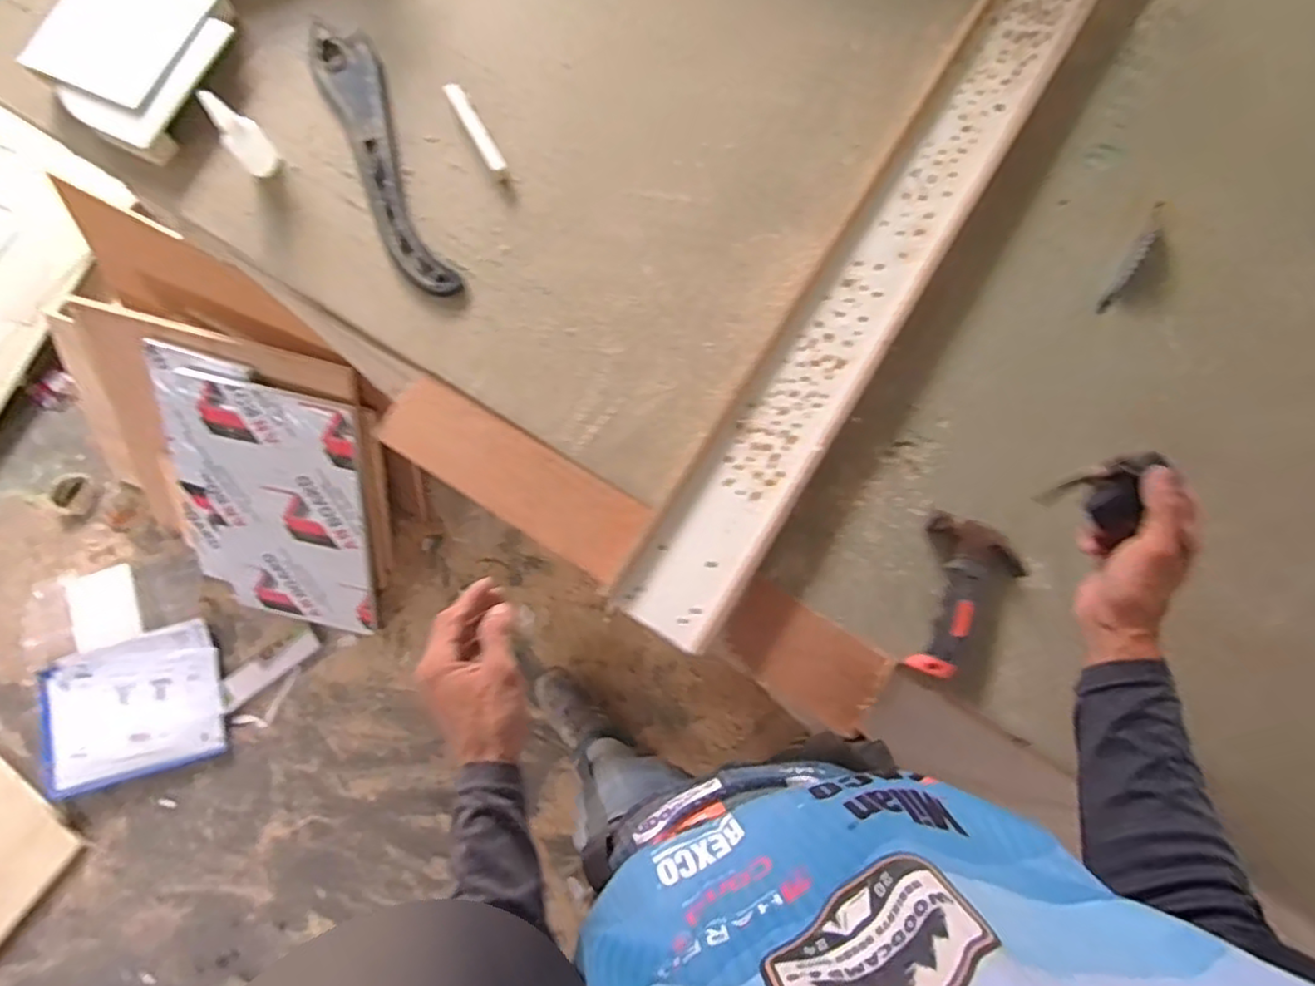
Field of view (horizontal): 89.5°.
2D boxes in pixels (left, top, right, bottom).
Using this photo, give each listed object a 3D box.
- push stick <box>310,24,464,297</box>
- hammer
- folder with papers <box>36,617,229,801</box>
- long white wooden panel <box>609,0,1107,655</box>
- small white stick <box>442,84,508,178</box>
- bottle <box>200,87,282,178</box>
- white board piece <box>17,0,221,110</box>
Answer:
[{"bbox_3d":[-0.309,-0.379,0.753,0.070,0.011,0.363,-24,80,-4],"label":"push stick"},{"bbox_3d":[0.301,0.104,0.646,0.090,0.032,0.153,13,79,3],"label":"hammer"},{"bbox_3d":[-1.101,0.449,1.387,0.352,0.024,0.283,-14,86,-6],"label":"folder with papers"},{"bbox_3d":[0.305,-0.345,0.735,0.108,0.029,1.137,32,81,6],"label":"long white wooden panel"},{"bbox_3d":[-0.203,-0.409,0.749,0.020,0.016,0.128,-30,81,-5],"label":"small white stick"},{"bbox_3d":[-0.446,-0.383,0.710,0.035,0.094,0.031,-23,80,-4],"label":"bottle"},{"bbox_3d":[-0.621,-0.538,0.763,0.173,0.010,0.179,23,79,5],"label":"white board piece"}]

